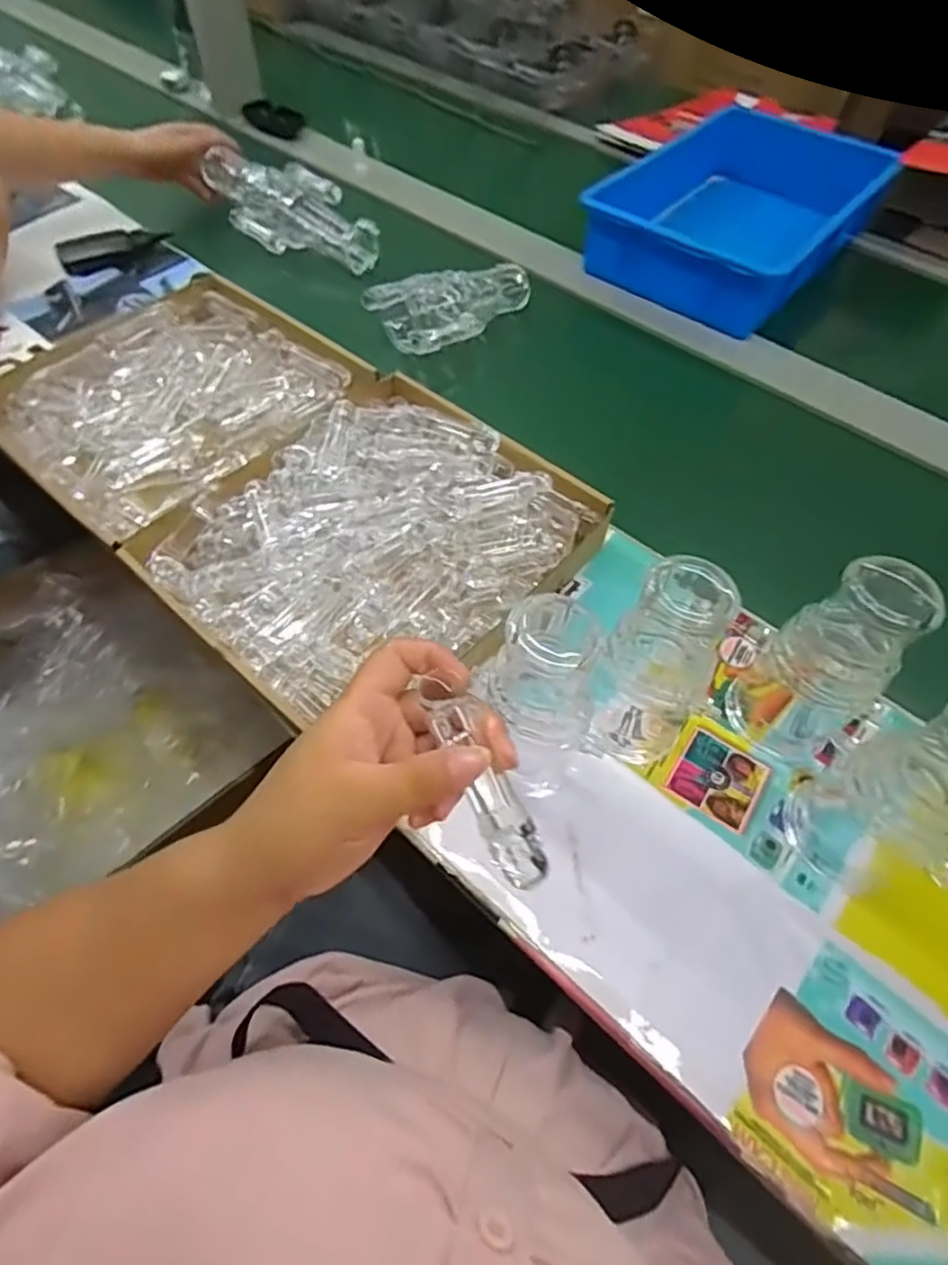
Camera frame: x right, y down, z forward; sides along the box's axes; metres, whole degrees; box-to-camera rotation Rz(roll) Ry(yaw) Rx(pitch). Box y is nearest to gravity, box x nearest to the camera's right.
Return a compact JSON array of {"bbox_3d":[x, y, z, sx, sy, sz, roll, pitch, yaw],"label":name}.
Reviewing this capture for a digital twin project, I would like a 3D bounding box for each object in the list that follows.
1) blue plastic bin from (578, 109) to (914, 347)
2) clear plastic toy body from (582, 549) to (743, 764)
[{"bbox_3d":[0.336,-0.544,0.858,0.270,0.083,0.325,38,64,20],"label":"blue plastic bin"},{"bbox_3d":[0.122,0.028,0.437,0.070,0.172,0.059,35,65,19],"label":"clear plastic toy body"}]

